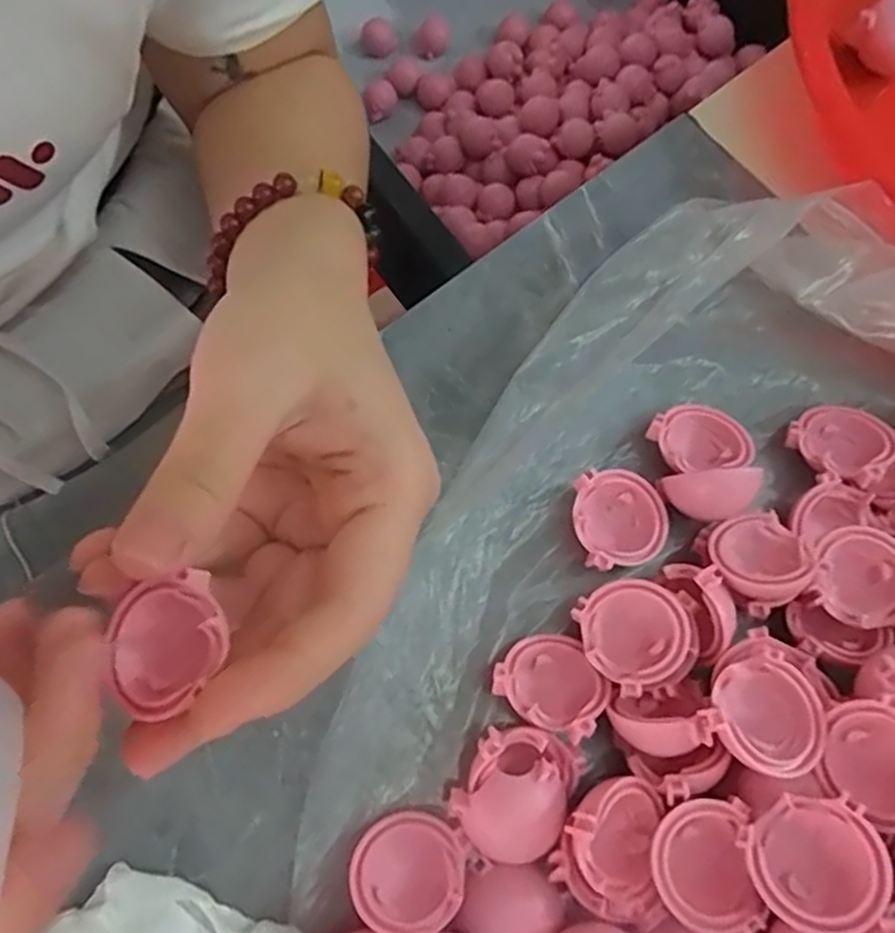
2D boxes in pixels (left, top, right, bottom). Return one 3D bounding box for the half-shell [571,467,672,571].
[{"bbox_3d":[0.054,0.017,0.225,0.029,0.014,0.029,-2,73,-4],"label":"half-shell"}]

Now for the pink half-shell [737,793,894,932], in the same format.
[{"bbox_3d":[0.089,0.094,0.172,0.015,0.028,0.029,40,61,-34],"label":"pink half-shell"}]

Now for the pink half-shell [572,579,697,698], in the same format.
[{"bbox_3d":[0.055,0.048,0.208,0.031,0.020,0.030,1,73,-3],"label":"pink half-shell"}]

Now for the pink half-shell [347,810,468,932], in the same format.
[{"bbox_3d":[-0.010,0.105,0.188,0.030,0.014,0.026,0,73,-3],"label":"pink half-shell"}]

